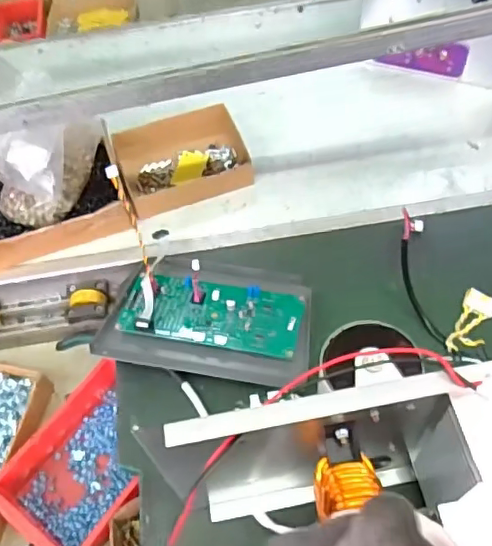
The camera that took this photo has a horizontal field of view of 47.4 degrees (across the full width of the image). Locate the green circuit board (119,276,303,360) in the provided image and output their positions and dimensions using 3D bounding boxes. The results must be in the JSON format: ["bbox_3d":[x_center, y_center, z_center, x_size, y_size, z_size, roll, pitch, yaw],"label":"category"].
[{"bbox_3d":[-0.039,0.043,0.632,0.199,0.021,0.085,8,58,11],"label":"green circuit board"}]

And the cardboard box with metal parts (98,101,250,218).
[{"bbox_3d":[-0.095,-0.168,0.802,0.186,0.043,0.156,-20,57,-9],"label":"cardboard box with metal parts"}]

